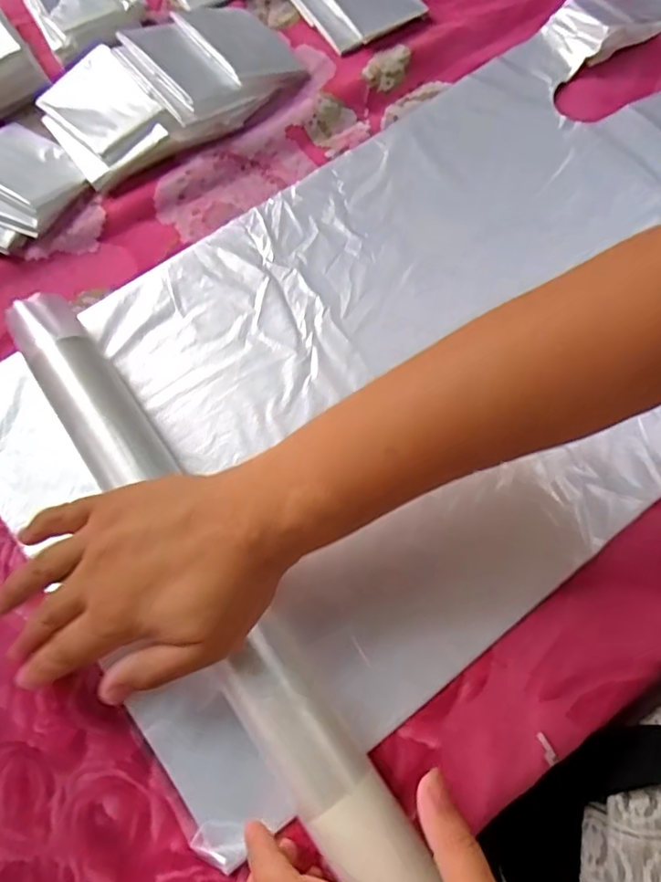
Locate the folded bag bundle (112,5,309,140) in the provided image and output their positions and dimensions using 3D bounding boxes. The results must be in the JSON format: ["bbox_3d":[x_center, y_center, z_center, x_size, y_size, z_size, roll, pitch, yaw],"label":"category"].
[{"bbox_3d":[-0.083,-0.273,0.412,0.117,0.033,0.089,-42,77,-12],"label":"folded bag bundle"}]

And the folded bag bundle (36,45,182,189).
[{"bbox_3d":[-0.157,-0.223,0.397,0.067,0.025,0.092,-36,76,-11],"label":"folded bag bundle"}]

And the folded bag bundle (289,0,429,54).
[{"bbox_3d":[0.019,-0.343,0.446,0.085,0.011,0.083,-26,74,-8],"label":"folded bag bundle"}]

